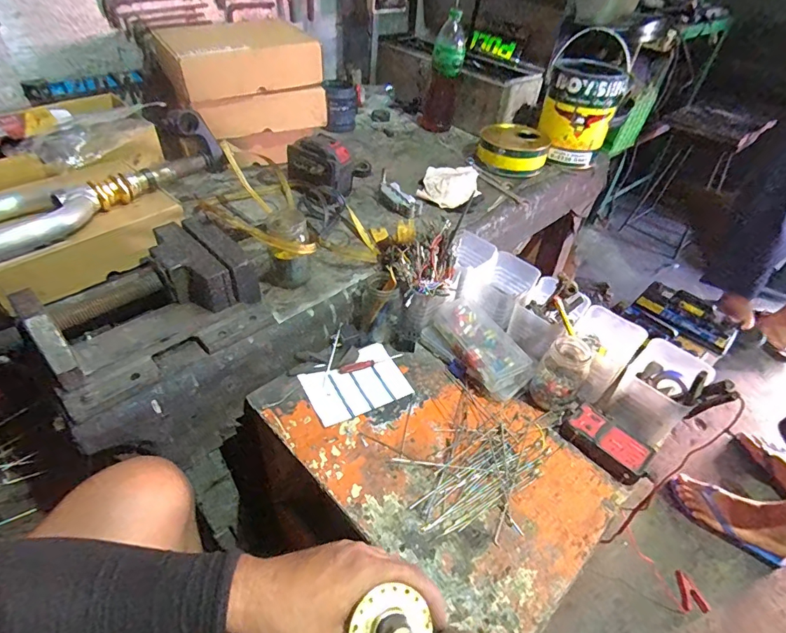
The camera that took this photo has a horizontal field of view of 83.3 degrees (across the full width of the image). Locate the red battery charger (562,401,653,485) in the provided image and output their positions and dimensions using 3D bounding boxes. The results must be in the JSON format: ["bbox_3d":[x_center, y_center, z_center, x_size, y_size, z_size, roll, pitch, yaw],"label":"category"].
[{"bbox_3d":[0.285,0.167,0.590,0.061,0.026,0.105,-31,55,-32],"label":"red battery charger"}]

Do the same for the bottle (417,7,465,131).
[{"bbox_3d":[0.125,-0.611,1.126,0.091,0.257,0.094,8,44,1],"label":"bottle"}]

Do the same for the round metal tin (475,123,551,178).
[{"bbox_3d":[0.288,-0.402,1.060,0.156,0.061,0.152,3,44,-3],"label":"round metal tin"}]

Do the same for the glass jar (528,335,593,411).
[{"bbox_3d":[0.236,0.080,0.622,0.061,0.093,0.067,30,49,22],"label":"glass jar"}]

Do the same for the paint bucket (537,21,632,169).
[{"bbox_3d":[0.443,-0.511,1.045,0.162,0.252,0.172,3,44,-3],"label":"paint bucket"}]

